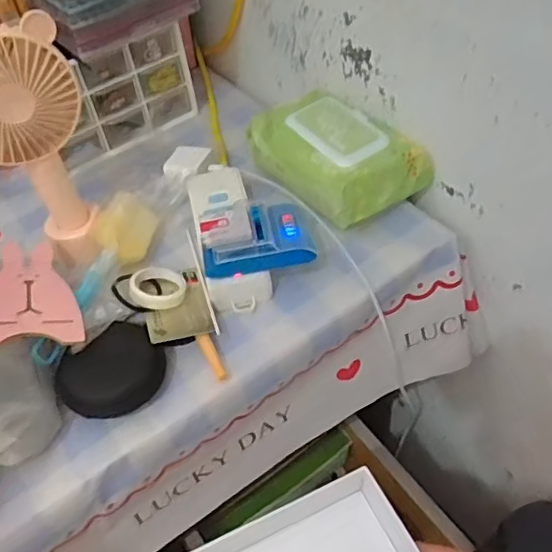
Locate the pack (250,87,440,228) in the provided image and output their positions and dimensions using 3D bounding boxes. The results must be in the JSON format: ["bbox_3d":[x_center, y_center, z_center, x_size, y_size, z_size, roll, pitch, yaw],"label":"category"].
[{"bbox_3d":[0.056,-0.118,0.561,0.109,0.066,0.158,-31,52,-22],"label":"pack"}]

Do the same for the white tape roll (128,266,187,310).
[{"bbox_3d":[-0.097,0.008,0.478,0.047,0.008,0.047,13,44,-13],"label":"white tape roll"}]

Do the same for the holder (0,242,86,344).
[{"bbox_3d":[-0.194,0.010,0.454,0.070,0.004,0.125,-1,36,-25],"label":"holder"}]

